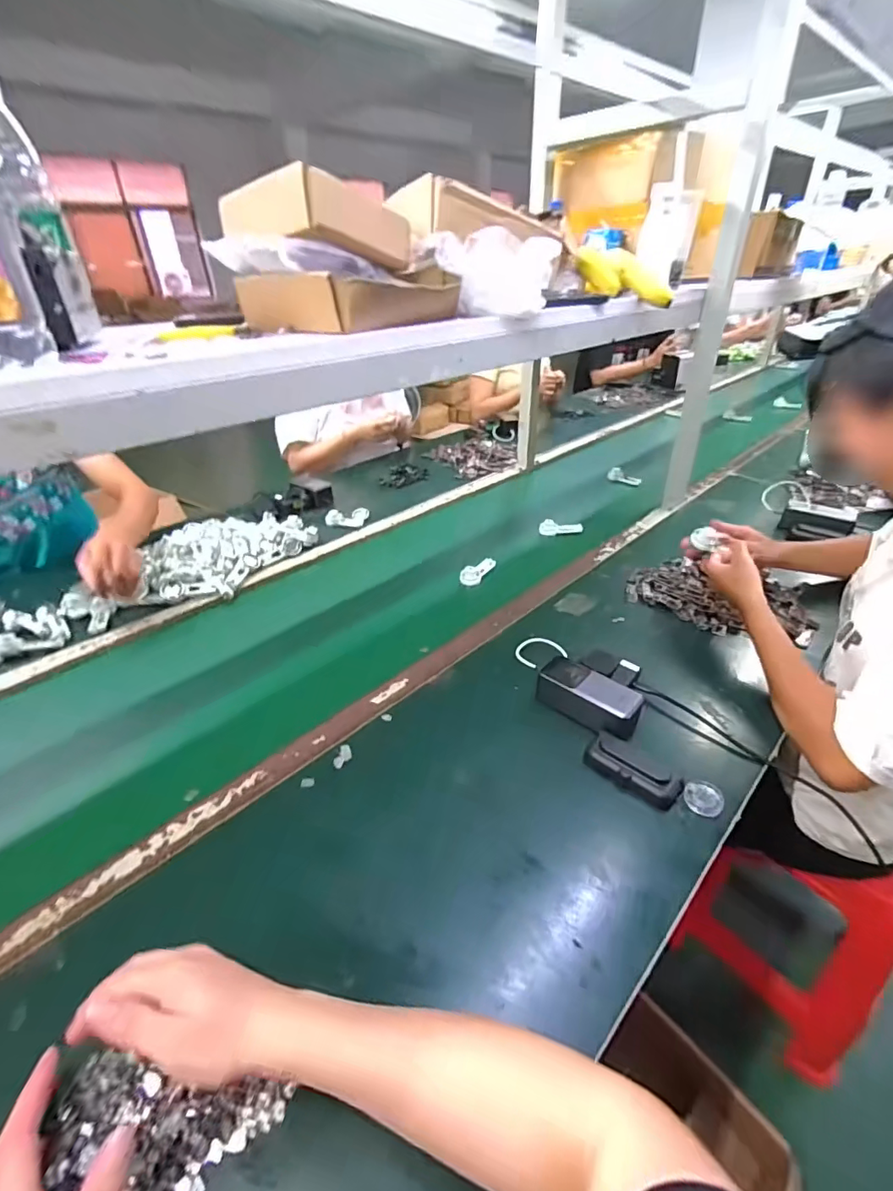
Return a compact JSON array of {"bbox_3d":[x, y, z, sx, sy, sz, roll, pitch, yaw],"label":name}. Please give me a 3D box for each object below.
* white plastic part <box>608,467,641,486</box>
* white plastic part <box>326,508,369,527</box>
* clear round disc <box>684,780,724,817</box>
[{"bbox_3d":[0.474,-0.317,1.366,0.049,0.018,0.100,-23,38,-28],"label":"white plastic part"},{"bbox_3d":[-0.233,-0.180,1.194,0.095,0.025,0.061,-3,33,-1],"label":"white plastic part"},{"bbox_3d":[0.289,0.227,0.573,0.039,0.007,0.045,10,35,19],"label":"clear round disc"}]

